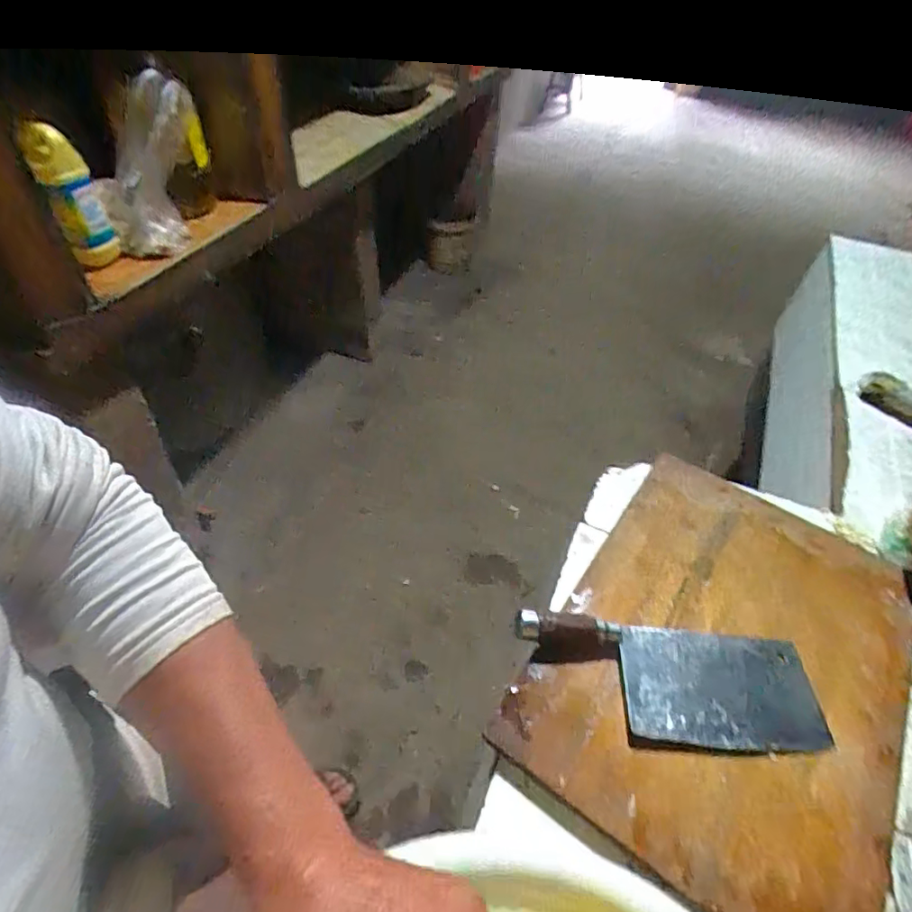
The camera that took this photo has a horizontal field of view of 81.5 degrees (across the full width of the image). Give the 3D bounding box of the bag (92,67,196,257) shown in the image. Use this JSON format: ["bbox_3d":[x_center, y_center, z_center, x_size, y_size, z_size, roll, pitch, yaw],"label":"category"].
[{"bbox_3d":[-0.642,-0.609,1.116,0.163,0.125,0.382,1,80,-1],"label":"bag"}]

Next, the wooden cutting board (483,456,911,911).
[{"bbox_3d":[0.283,0.201,0.547,0.324,0.026,0.446,29,53,22],"label":"wooden cutting board"}]

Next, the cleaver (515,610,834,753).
[{"bbox_3d":[0.207,0.216,0.512,0.289,0.031,0.106,5,48,1],"label":"cleaver"}]

